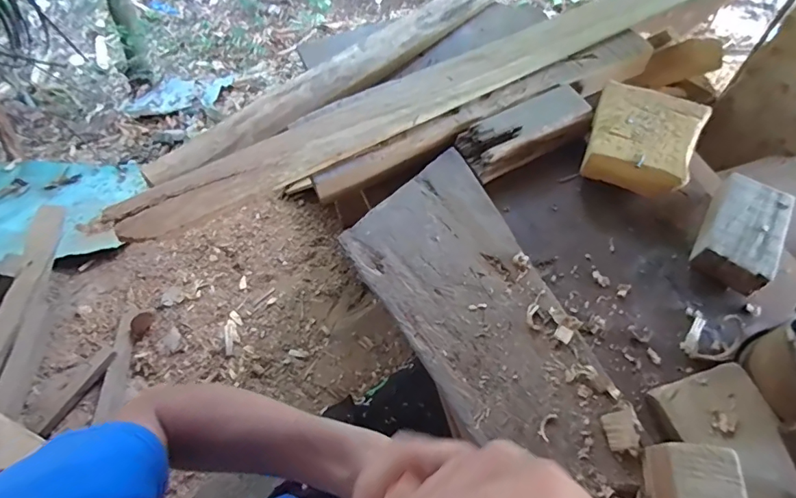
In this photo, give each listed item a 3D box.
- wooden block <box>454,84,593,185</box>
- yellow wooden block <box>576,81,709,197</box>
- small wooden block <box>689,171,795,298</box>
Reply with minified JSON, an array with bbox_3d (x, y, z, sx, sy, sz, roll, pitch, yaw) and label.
[{"bbox_3d":[0.144,-0.136,0.532,0.158,0.031,0.059,-29,65,-12],"label":"wooden block"},{"bbox_3d":[0.271,-0.124,0.516,0.108,0.035,0.128,25,66,14],"label":"yellow wooden block"},{"bbox_3d":[0.343,-0.019,0.465,0.067,0.037,0.118,31,68,17],"label":"small wooden block"}]

